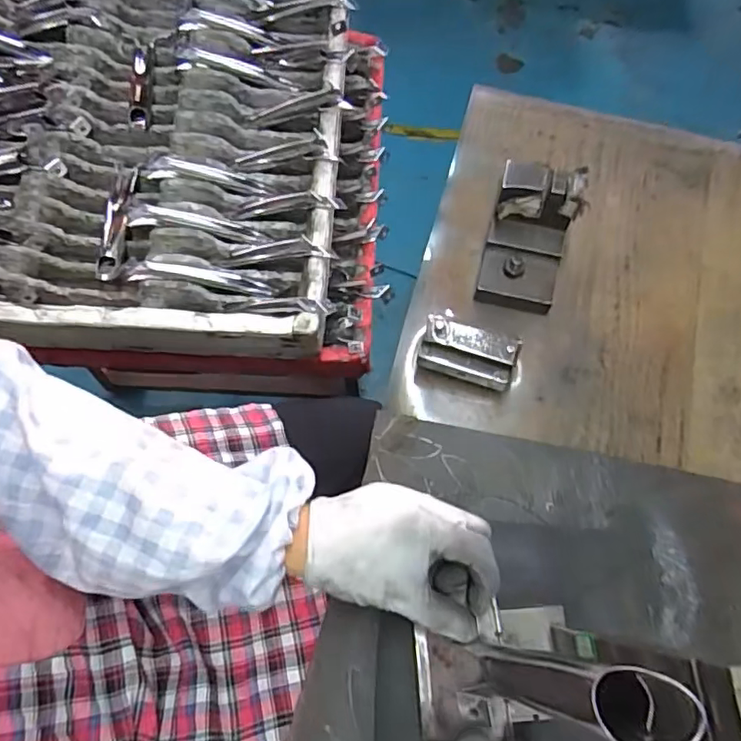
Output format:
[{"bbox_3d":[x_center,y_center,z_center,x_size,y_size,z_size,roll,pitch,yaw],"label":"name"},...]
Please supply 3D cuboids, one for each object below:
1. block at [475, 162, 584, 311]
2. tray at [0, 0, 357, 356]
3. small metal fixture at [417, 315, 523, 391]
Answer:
[{"bbox_3d":[0.129,-0.111,0.463,0.066,0.069,0.097,14,69,5],"label":"block"},{"bbox_3d":[-0.308,-0.290,0.721,0.575,0.081,0.545,3,68,0],"label":"tray"},{"bbox_3d":[0.074,-0.009,0.438,0.070,0.054,0.029,19,69,7],"label":"small metal fixture"}]

